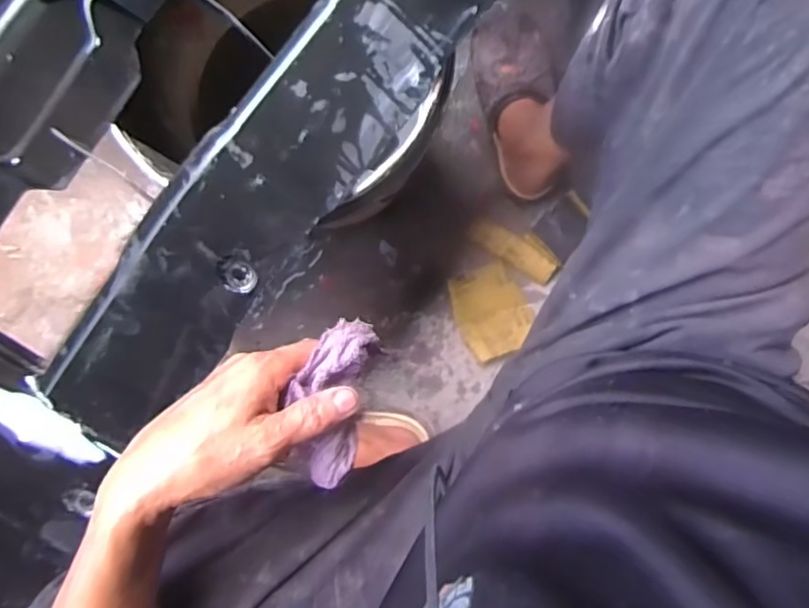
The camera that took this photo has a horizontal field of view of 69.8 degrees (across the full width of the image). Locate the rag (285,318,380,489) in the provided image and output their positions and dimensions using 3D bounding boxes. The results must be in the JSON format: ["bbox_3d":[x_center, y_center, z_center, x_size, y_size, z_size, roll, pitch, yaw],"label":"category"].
[{"bbox_3d":[-0.053,0.073,0.406,0.055,0.056,0.124,6,106,-1],"label":"rag"}]

